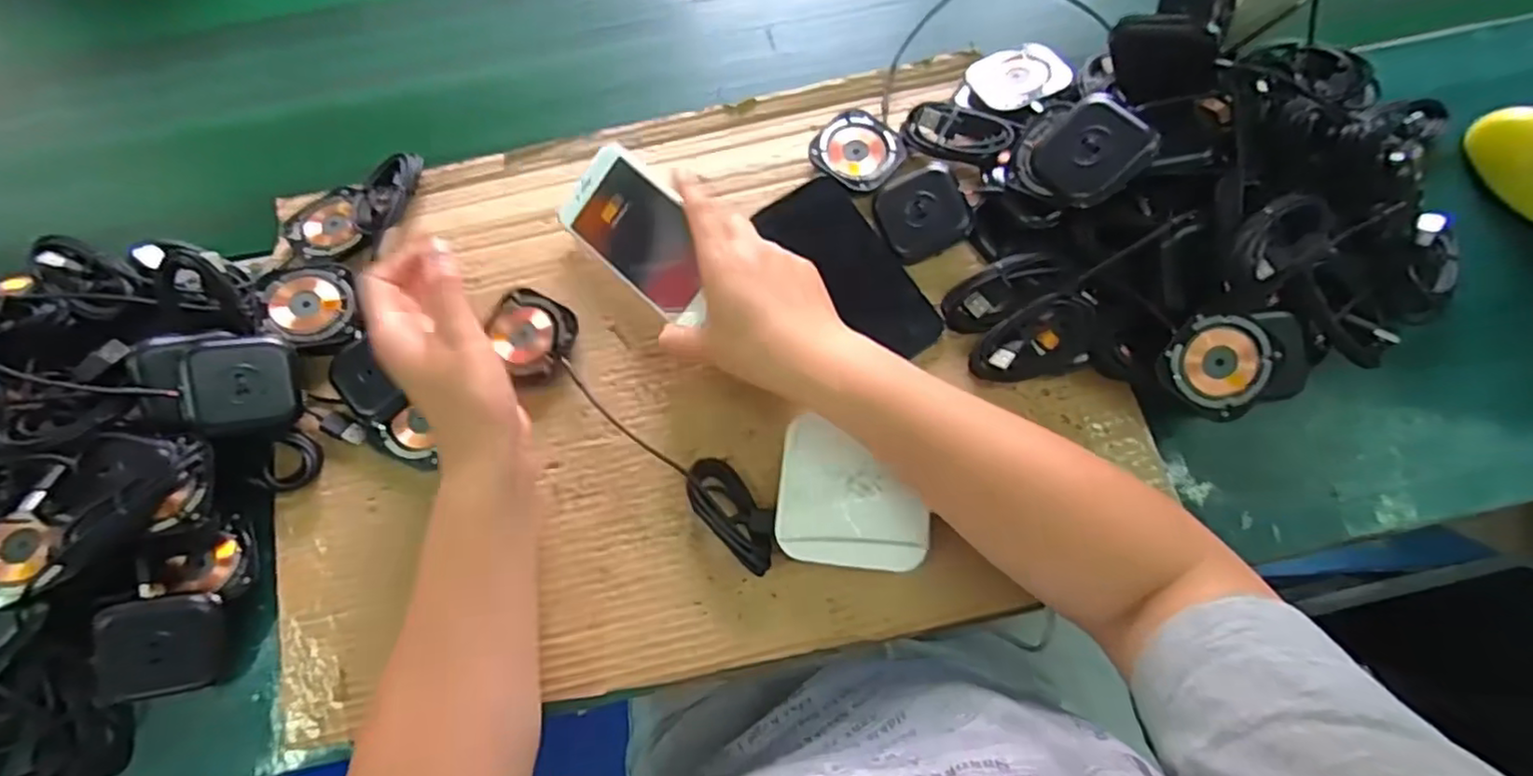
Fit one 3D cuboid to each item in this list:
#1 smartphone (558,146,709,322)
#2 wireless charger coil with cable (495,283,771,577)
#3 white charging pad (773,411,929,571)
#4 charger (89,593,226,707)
[{"bbox_3d":[-0.082,-0.101,0.429,0.125,0.014,0.065,44,98,8],"label":"smartphone"},{"bbox_3d":[-0.087,0.022,0.407,0.243,0.023,0.049,43,78,13],"label":"wireless charger coil with cable"},{"bbox_3d":[0.053,0.065,0.395,0.089,0.027,0.084,7,73,3],"label":"white charging pad"},{"bbox_3d":[-0.345,0.149,0.371,0.056,0.007,0.059,6,92,-23],"label":"charger"}]

